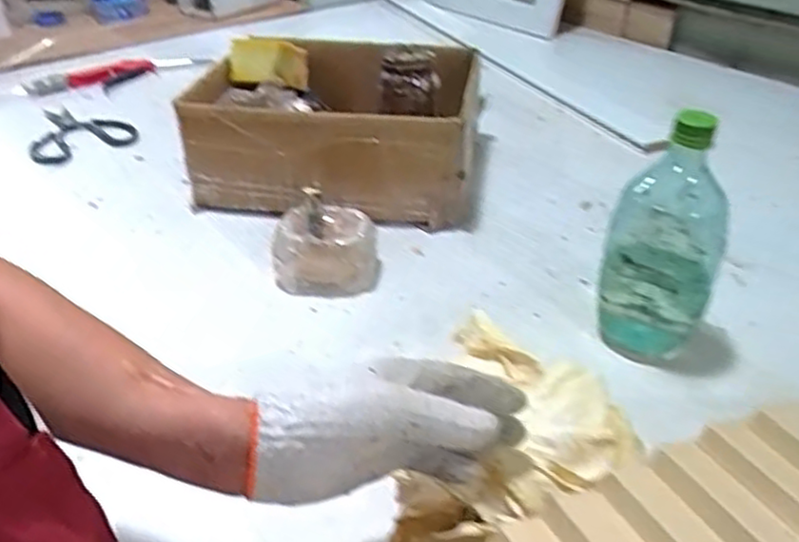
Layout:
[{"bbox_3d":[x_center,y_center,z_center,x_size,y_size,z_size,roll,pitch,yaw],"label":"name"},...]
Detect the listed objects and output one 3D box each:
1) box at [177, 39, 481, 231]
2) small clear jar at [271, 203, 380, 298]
[{"bbox_3d":[-0.074,-0.184,0.840,0.322,0.153,0.252,5,35,7],"label":"box"},{"bbox_3d":[-0.071,-0.022,0.684,0.102,0.063,0.078,0,34,-1],"label":"small clear jar"}]

